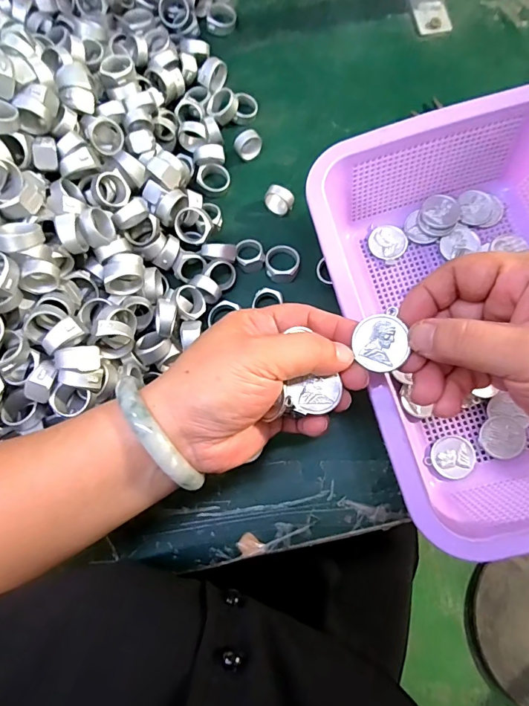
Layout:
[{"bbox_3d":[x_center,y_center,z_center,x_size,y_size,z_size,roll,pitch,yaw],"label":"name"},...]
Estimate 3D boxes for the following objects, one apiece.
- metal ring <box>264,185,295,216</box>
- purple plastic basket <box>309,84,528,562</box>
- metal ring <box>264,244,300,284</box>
[{"bbox_3d":[0.012,-0.121,0.350,0.023,0.021,0.015,26,78,6],"label":"metal ring"},{"bbox_3d":[0.147,-0.024,0.289,0.188,0.093,0.267,-15,77,-4],"label":"purple plastic basket"},{"bbox_3d":[0.014,-0.070,0.342,0.026,0.014,0.029,7,77,1],"label":"metal ring"}]

